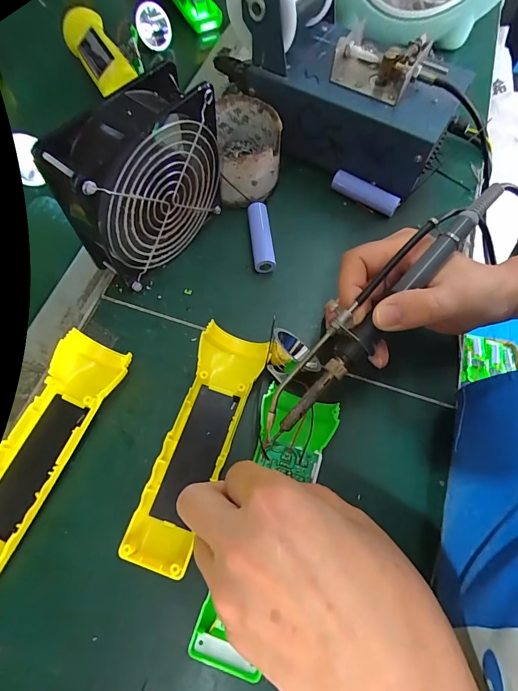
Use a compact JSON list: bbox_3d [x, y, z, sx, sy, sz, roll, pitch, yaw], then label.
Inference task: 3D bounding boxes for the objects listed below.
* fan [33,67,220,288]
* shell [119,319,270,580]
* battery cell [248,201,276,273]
[{"bbox_3d":[-0.082,-0.114,0.276,0.042,0.122,0.122,38,70,13],"label":"fan"},{"bbox_3d":[-0.040,0.062,0.254,0.044,0.026,0.162,18,67,6],"label":"shell"},{"bbox_3d":[0.002,-0.096,0.329,0.016,0.020,0.067,-5,67,-5],"label":"battery cell"}]

